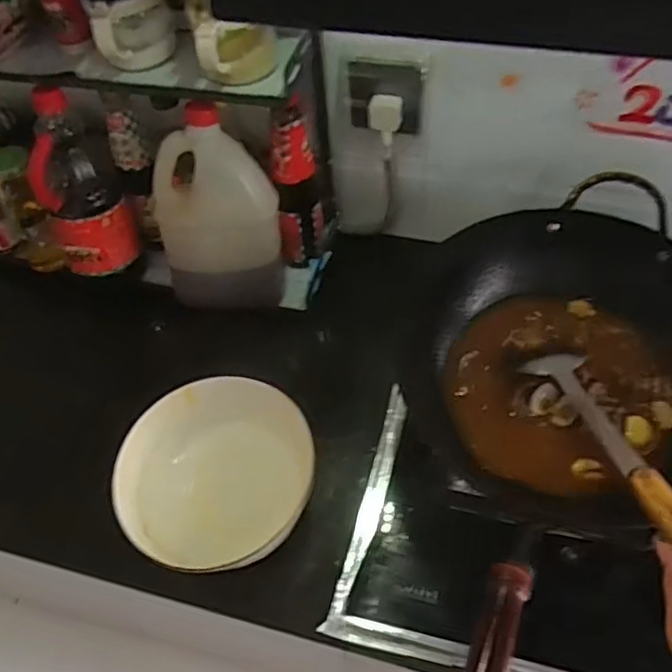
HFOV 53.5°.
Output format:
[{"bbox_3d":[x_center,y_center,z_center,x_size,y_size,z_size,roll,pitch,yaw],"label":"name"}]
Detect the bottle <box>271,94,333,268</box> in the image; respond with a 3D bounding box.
[{"bbox_3d":[-0.045,-0.176,0.796,0.055,0.207,0.058,3,56,7],"label":"bottle"}]

